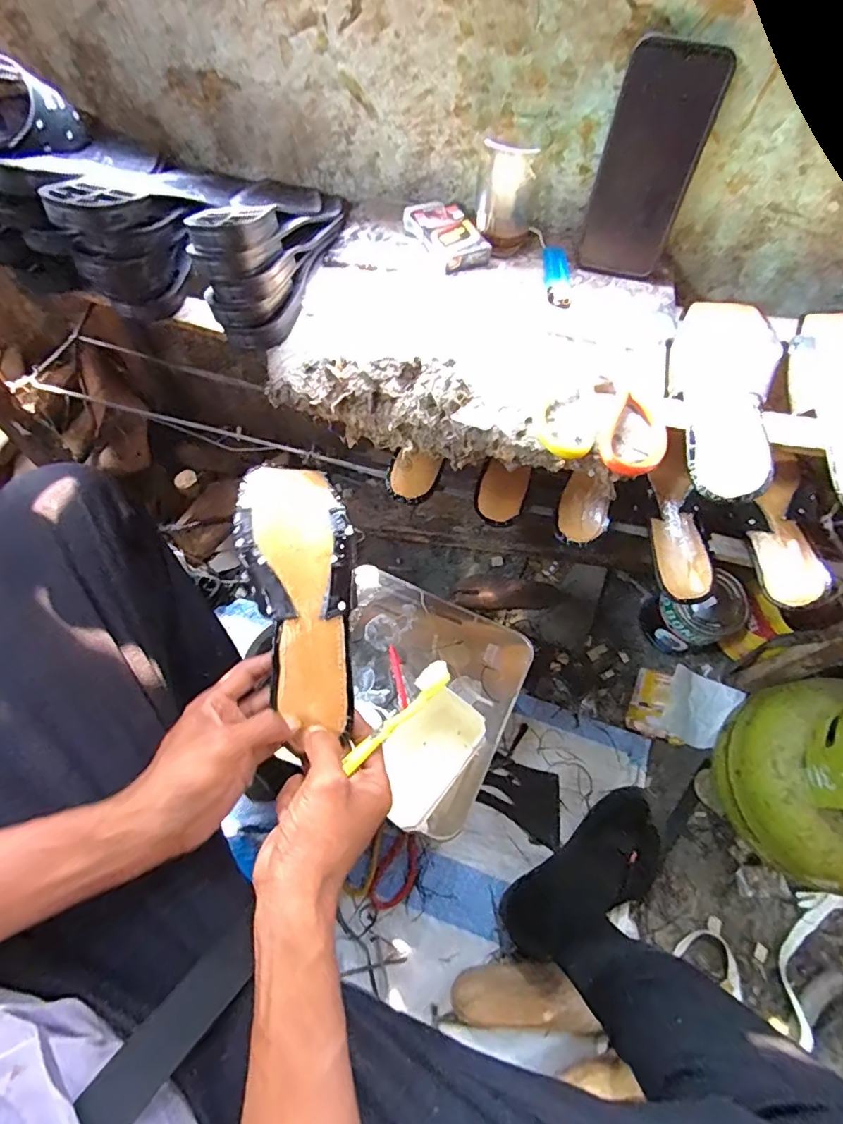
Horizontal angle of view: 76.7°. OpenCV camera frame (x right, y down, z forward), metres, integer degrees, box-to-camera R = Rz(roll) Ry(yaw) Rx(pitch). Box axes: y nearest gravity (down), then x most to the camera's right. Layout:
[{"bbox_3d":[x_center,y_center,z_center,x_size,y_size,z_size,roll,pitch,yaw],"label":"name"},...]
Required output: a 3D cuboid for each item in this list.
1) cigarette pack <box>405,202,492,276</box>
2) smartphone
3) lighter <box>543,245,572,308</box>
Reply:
[{"bbox_3d":[0.026,-0.332,0.539,0.057,0.016,0.099,-25,67,-13],"label":"cigarette pack"},{"bbox_3d":[0.200,-0.345,0.472,0.076,0.168,0.008,11,54,2],"label":"smartphone"},{"bbox_3d":[0.133,-0.280,0.521,0.025,0.006,0.089,4,64,1],"label":"lighter"}]

